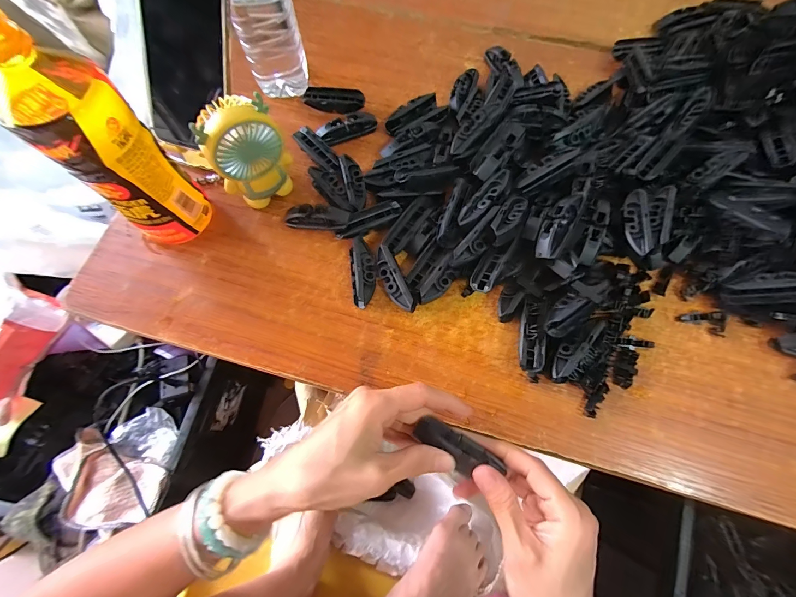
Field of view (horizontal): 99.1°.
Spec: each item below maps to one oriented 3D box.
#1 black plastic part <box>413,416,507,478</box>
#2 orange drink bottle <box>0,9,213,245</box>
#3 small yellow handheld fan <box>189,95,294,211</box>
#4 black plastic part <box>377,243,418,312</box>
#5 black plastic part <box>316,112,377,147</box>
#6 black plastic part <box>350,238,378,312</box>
[{"bbox_3d":[0.046,0.109,0.241,0.071,0.017,0.024,28,73,0],"label":"black plastic part"},{"bbox_3d":[-0.236,-0.121,0.279,0.077,0.187,0.070,37,75,13],"label":"orange drink bottle"},{"bbox_3d":[-0.141,-0.137,0.324,0.068,0.112,0.038,-38,74,-12],"label":"small yellow handheld fan"},{"bbox_3d":[-0.005,-0.016,0.326,0.020,0.025,0.066,-25,72,-8],"label":"black plastic part"},{"bbox_3d":[-0.057,-0.198,0.393,0.069,0.018,0.023,-32,73,-10],"label":"black plastic part"},{"bbox_3d":[-0.033,-0.027,0.330,0.023,0.027,0.068,-4,70,-1],"label":"black plastic part"}]

